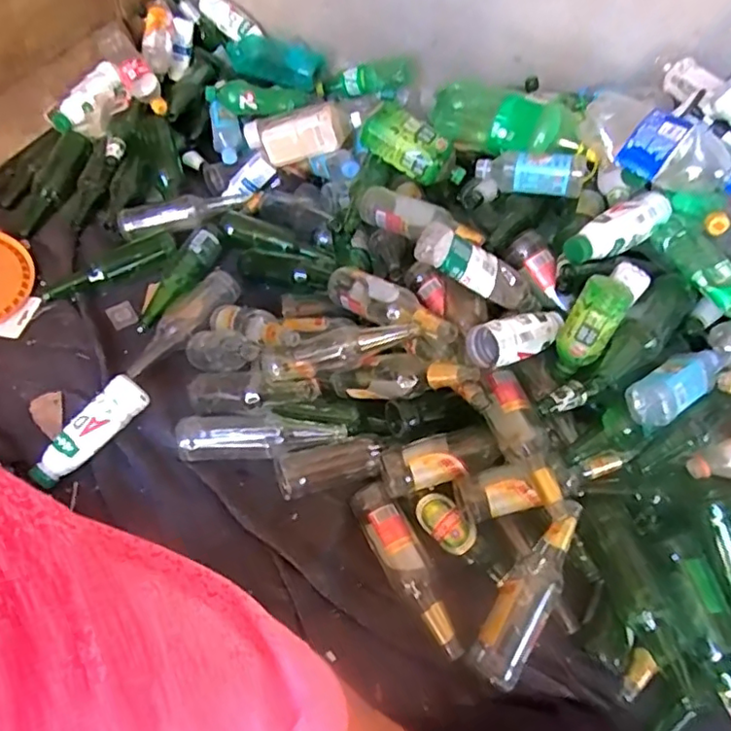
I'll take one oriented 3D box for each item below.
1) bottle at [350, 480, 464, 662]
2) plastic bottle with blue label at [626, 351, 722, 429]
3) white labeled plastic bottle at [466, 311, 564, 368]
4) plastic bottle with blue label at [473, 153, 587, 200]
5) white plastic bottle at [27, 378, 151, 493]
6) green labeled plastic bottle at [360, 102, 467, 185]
[{"bbox_3d":[0.063,0.284,0.855,0.065,0.058,0.261,-22,59,-20],"label":"bottle"},{"bbox_3d":[0.439,0.020,0.826,0.174,0.056,0.064,-28,61,-24],"label":"plastic bottle with blue label"},{"bbox_3d":[0.225,-0.047,0.862,0.152,0.062,0.070,-21,58,-19],"label":"white labeled plastic bottle"},{"bbox_3d":[0.271,-0.314,0.974,0.175,0.064,0.056,11,54,3],"label":"plastic bottle with blue label"},{"bbox_3d":[-0.430,0.102,0.927,0.059,0.049,0.199,40,79,21],"label":"white plastic bottle"},{"bbox_3d":[0.094,-0.413,1.126,0.097,0.081,0.193,-37,65,-27],"label":"green labeled plastic bottle"}]

